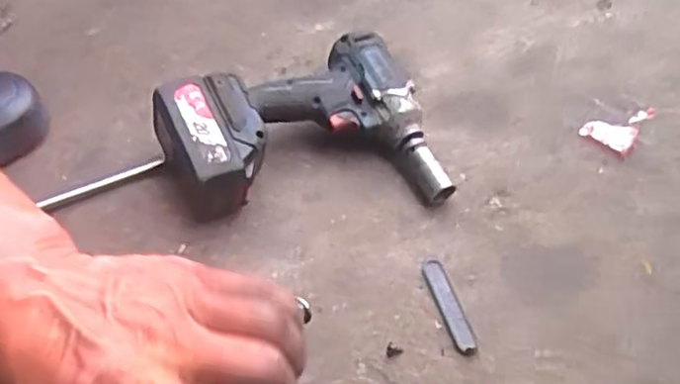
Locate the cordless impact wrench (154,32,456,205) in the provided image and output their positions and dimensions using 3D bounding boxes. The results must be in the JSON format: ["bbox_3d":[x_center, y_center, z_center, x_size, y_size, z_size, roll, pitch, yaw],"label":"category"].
[{"bbox_3d":[-0.041,-0.063,0.660,0.253,0.098,0.183,-10,54,-11],"label":"cordless impact wrench"}]

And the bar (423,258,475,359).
[{"bbox_3d":[0.095,0.099,0.596,0.019,0.007,0.089,-14,57,-11],"label":"bar"}]

